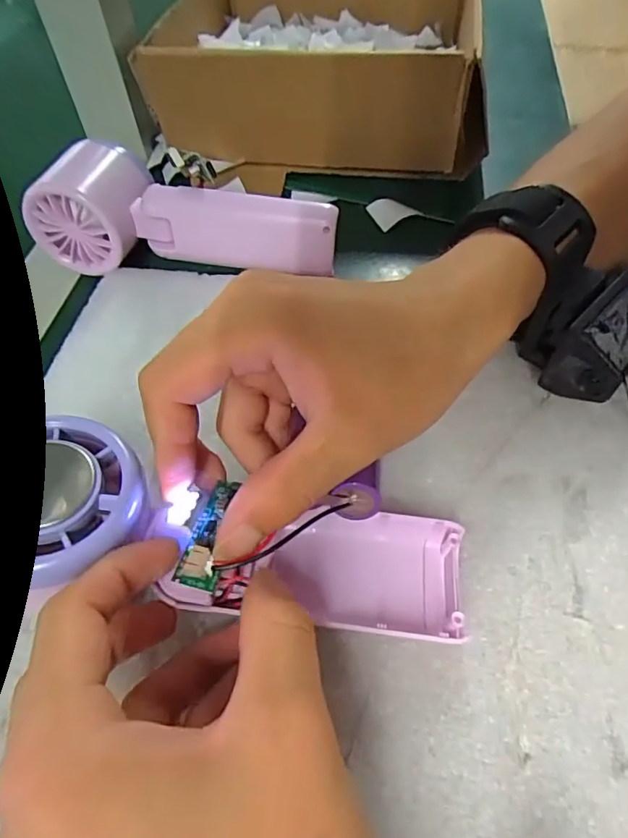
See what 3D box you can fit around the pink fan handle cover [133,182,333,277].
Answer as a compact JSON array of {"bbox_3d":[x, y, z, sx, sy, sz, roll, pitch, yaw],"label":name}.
[{"bbox_3d":[-0.044,-0.102,0.289,0.110,0.040,0.016,8,56,7],"label":"pink fan handle cover"}]

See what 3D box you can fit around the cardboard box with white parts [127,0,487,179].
[{"bbox_3d":[0.008,-0.282,0.401,0.221,0.072,0.269,4,56,4],"label":"cardboard box with white parts"}]

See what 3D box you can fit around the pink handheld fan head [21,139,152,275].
[{"bbox_3d":[-0.123,-0.120,0.298,0.058,0.050,0.052,4,56,4],"label":"pink handheld fan head"}]

